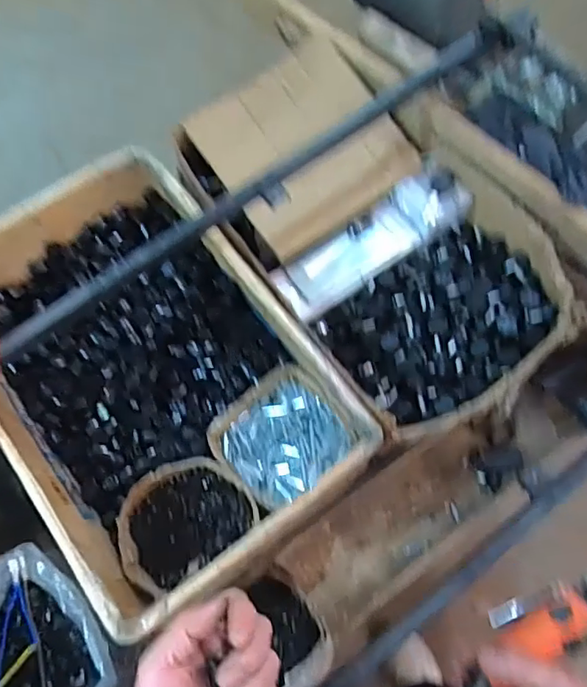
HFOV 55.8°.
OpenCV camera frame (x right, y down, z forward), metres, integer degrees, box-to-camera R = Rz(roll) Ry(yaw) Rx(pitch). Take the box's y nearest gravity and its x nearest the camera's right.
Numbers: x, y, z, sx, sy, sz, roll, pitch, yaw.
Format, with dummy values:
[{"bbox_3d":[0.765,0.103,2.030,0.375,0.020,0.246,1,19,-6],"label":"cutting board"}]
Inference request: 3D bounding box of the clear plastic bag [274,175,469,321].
[{"bbox_3d":[0.115,-0.150,0.807,0.299,0.058,0.094,-35,72,-11],"label":"clear plastic bag"}]

